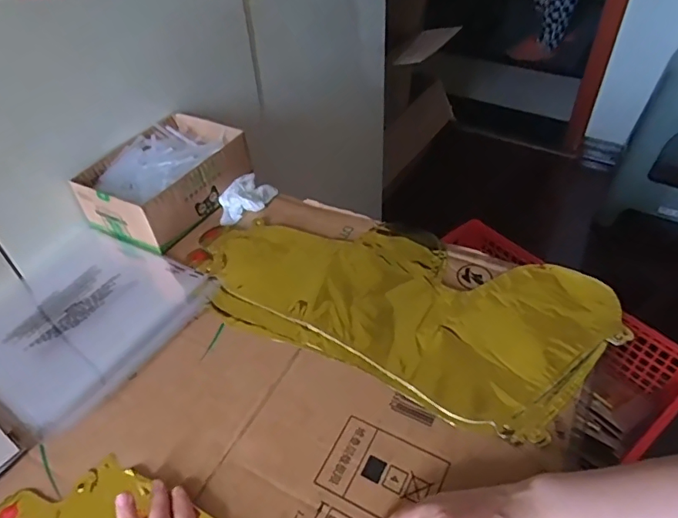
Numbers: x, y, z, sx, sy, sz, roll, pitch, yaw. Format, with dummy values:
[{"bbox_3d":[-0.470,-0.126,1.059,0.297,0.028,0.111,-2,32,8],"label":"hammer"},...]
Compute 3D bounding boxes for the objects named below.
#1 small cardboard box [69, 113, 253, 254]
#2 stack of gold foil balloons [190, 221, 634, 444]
[{"bbox_3d":[-0.219,-0.106,0.656,0.139,0.064,0.194,23,51,23],"label":"small cardboard box"},{"bbox_3d":[0.049,0.036,0.529,0.426,0.011,0.200,17,49,19],"label":"stack of gold foil balloons"}]

